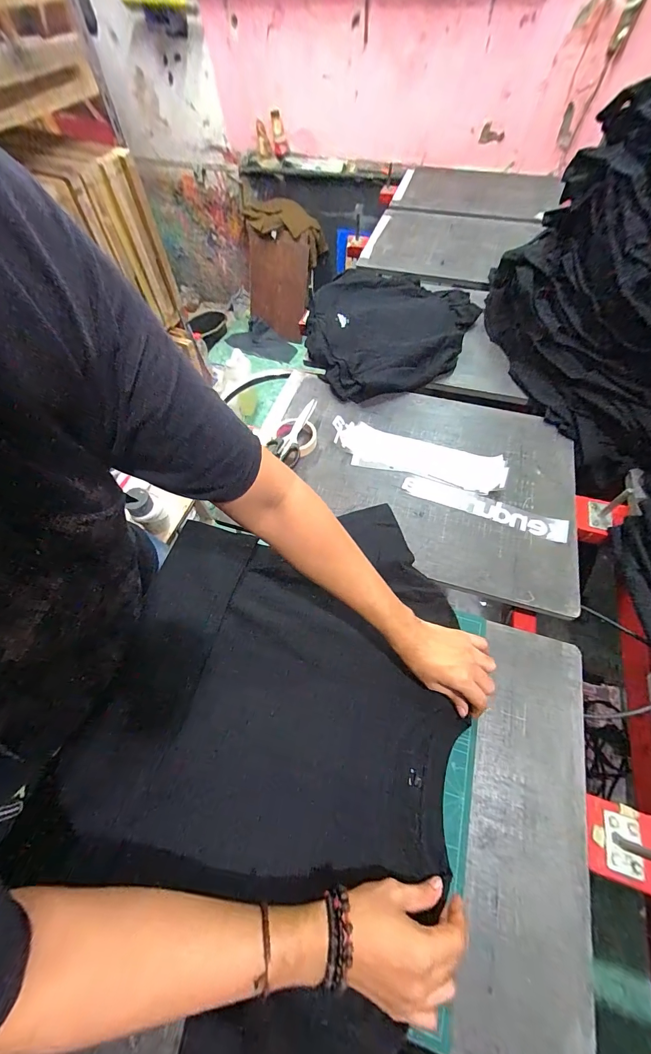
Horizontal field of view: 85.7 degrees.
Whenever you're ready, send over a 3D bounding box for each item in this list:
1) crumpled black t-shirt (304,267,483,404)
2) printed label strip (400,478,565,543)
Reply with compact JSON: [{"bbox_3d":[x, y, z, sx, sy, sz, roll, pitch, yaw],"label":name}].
[{"bbox_3d":[0.139,-0.533,0.931,0.446,0.045,0.540,24,64,14],"label":"crumpled black t-shirt"},{"bbox_3d":[0.294,-0.039,0.663,0.296,0.006,0.046,20,69,13],"label":"printed label strip"}]

